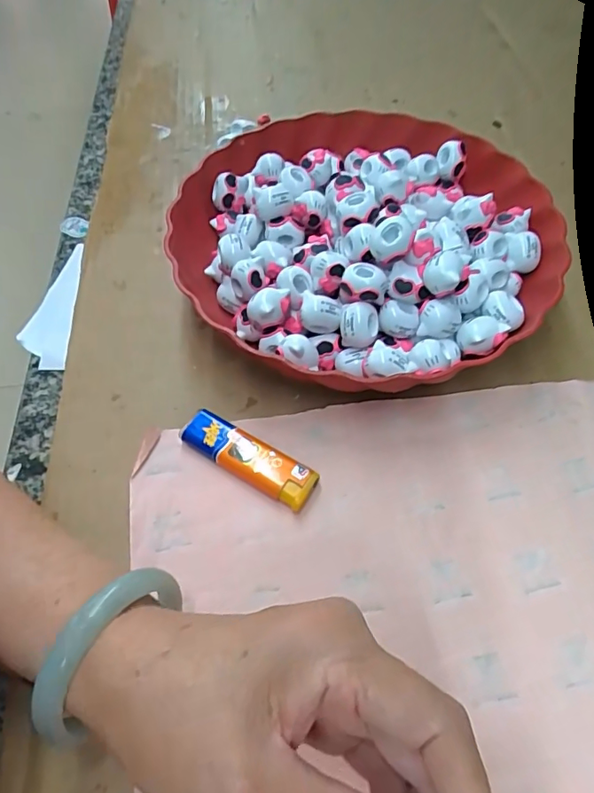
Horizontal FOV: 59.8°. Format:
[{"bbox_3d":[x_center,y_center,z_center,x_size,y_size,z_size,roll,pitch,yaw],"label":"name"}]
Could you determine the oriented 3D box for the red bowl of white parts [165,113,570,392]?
[{"bbox_3d":[0.042,-0.104,0.339,0.232,0.066,0.230,-1,57,1],"label":"red bowl of white parts"}]

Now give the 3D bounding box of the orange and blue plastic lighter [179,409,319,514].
[{"bbox_3d":[-0.026,0.034,0.282,0.079,0.013,0.023,29,62,19],"label":"orange and blue plastic lighter"}]

